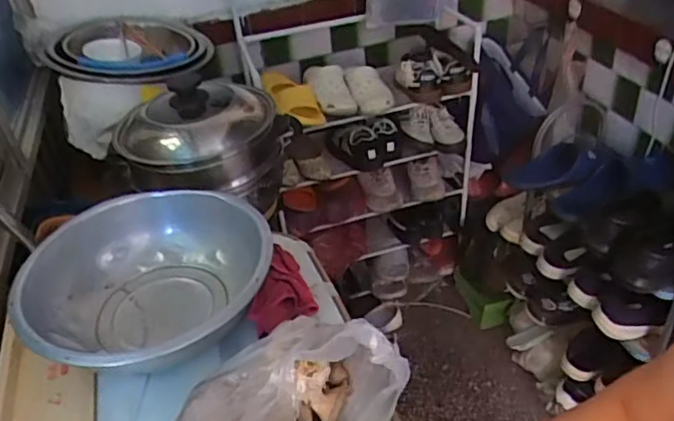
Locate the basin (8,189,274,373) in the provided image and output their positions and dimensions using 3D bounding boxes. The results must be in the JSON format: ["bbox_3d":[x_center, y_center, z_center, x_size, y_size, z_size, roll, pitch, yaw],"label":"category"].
[{"bbox_3d":[-0.245,0.112,0.793,0.310,0.130,0.309,-4,38,3],"label":"basin"}]

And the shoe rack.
[{"bbox_3d":[0.112,-0.165,1.897,0.645,0.890,0.389,-14,39,-10],"label":"shoe rack"}]

